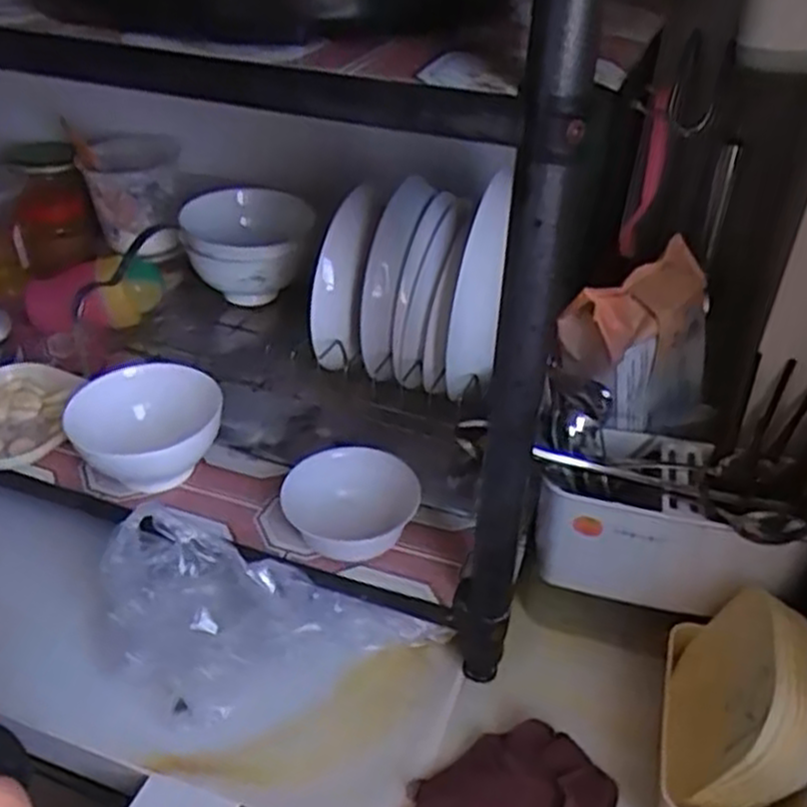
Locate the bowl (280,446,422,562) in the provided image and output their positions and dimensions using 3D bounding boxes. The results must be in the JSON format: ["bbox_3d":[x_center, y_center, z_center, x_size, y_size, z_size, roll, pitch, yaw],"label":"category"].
[{"bbox_3d":[-0.042,0.085,0.644,0.108,0.048,0.093,-5,37,-7],"label":"bowl"}]

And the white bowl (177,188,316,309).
[{"bbox_3d":[-0.158,-0.153,0.842,0.113,0.110,0.117,0,37,0],"label":"white bowl"}]

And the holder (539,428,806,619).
[{"bbox_3d":[0.206,0.095,0.621,0.182,0.099,0.100,15,39,19],"label":"holder"}]

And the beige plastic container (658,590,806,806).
[{"bbox_3d":[0.228,0.210,0.545,0.082,0.115,0.156,11,38,14],"label":"beige plastic container"}]

